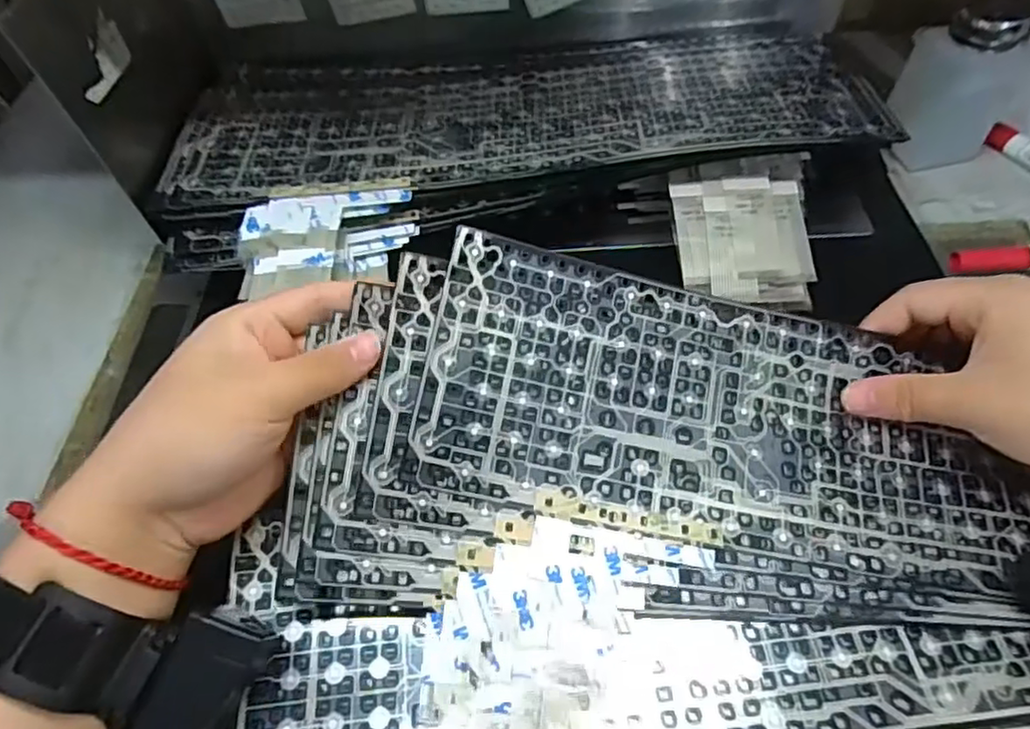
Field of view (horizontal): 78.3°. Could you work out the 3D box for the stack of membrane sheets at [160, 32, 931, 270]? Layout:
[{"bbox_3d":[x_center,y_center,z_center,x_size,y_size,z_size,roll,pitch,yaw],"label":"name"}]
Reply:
[{"bbox_3d":[-0.009,-0.175,0.427,0.435,0.037,0.210,-7,51,-1],"label":"stack of membrane sheets"}]

